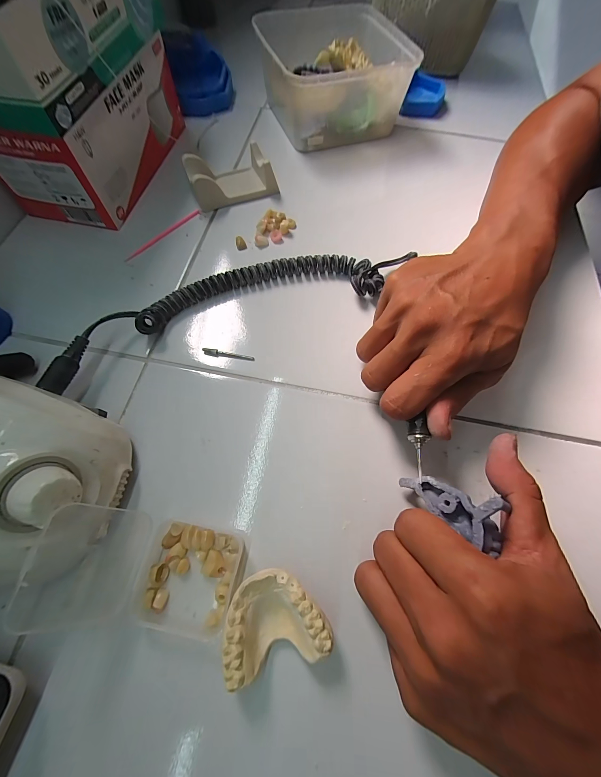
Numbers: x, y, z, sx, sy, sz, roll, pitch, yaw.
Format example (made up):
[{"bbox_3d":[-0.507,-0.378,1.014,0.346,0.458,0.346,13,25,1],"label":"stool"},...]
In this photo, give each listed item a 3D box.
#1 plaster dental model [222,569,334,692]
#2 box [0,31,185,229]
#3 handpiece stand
[{"bbox_3d":[-0.015,0.131,0.173,0.056,0.025,0.045,-12,67,-7],"label":"plaster dental model"},{"bbox_3d":[-0.206,-0.275,0.305,0.110,0.082,0.201,11,66,4],"label":"box"},{"bbox_3d":[-0.075,-0.230,0.317,0.087,0.028,0.046,-22,68,-11],"label":"handpiece stand"}]

